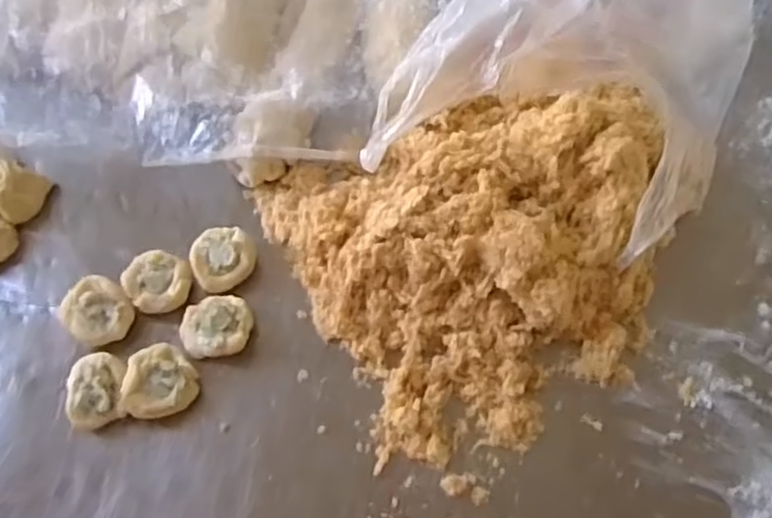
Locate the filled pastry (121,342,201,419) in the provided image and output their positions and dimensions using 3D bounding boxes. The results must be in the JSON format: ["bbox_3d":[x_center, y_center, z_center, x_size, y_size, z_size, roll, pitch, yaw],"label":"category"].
[{"bbox_3d":[-0.168,0.093,0.520,0.053,0.027,0.050,1,64,-2],"label":"filled pastry"}]

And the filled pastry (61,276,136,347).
[{"bbox_3d":[-0.220,0.042,0.541,0.047,0.028,0.052,-38,71,-18],"label":"filled pastry"}]

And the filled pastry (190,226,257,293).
[{"bbox_3d":[-0.130,-0.001,0.559,0.049,0.025,0.048,1,64,-2],"label":"filled pastry"}]

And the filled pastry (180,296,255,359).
[{"bbox_3d":[-0.129,0.053,0.538,0.053,0.022,0.045,-5,64,-4],"label":"filled pastry"}]

